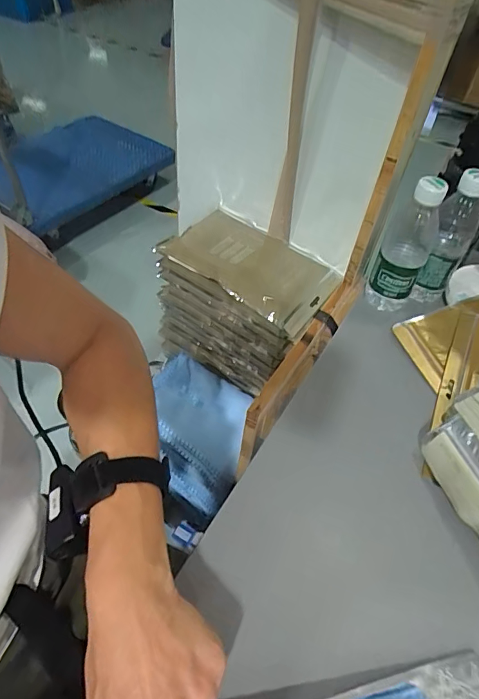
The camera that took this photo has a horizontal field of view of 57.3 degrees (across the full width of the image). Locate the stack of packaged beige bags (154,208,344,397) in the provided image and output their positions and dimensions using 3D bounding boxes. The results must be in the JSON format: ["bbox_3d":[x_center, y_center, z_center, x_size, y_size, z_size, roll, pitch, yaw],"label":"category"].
[{"bbox_3d":[0.014,-0.080,0.704,0.233,0.184,0.170,26,52,16],"label":"stack of packaged beige bags"}]

